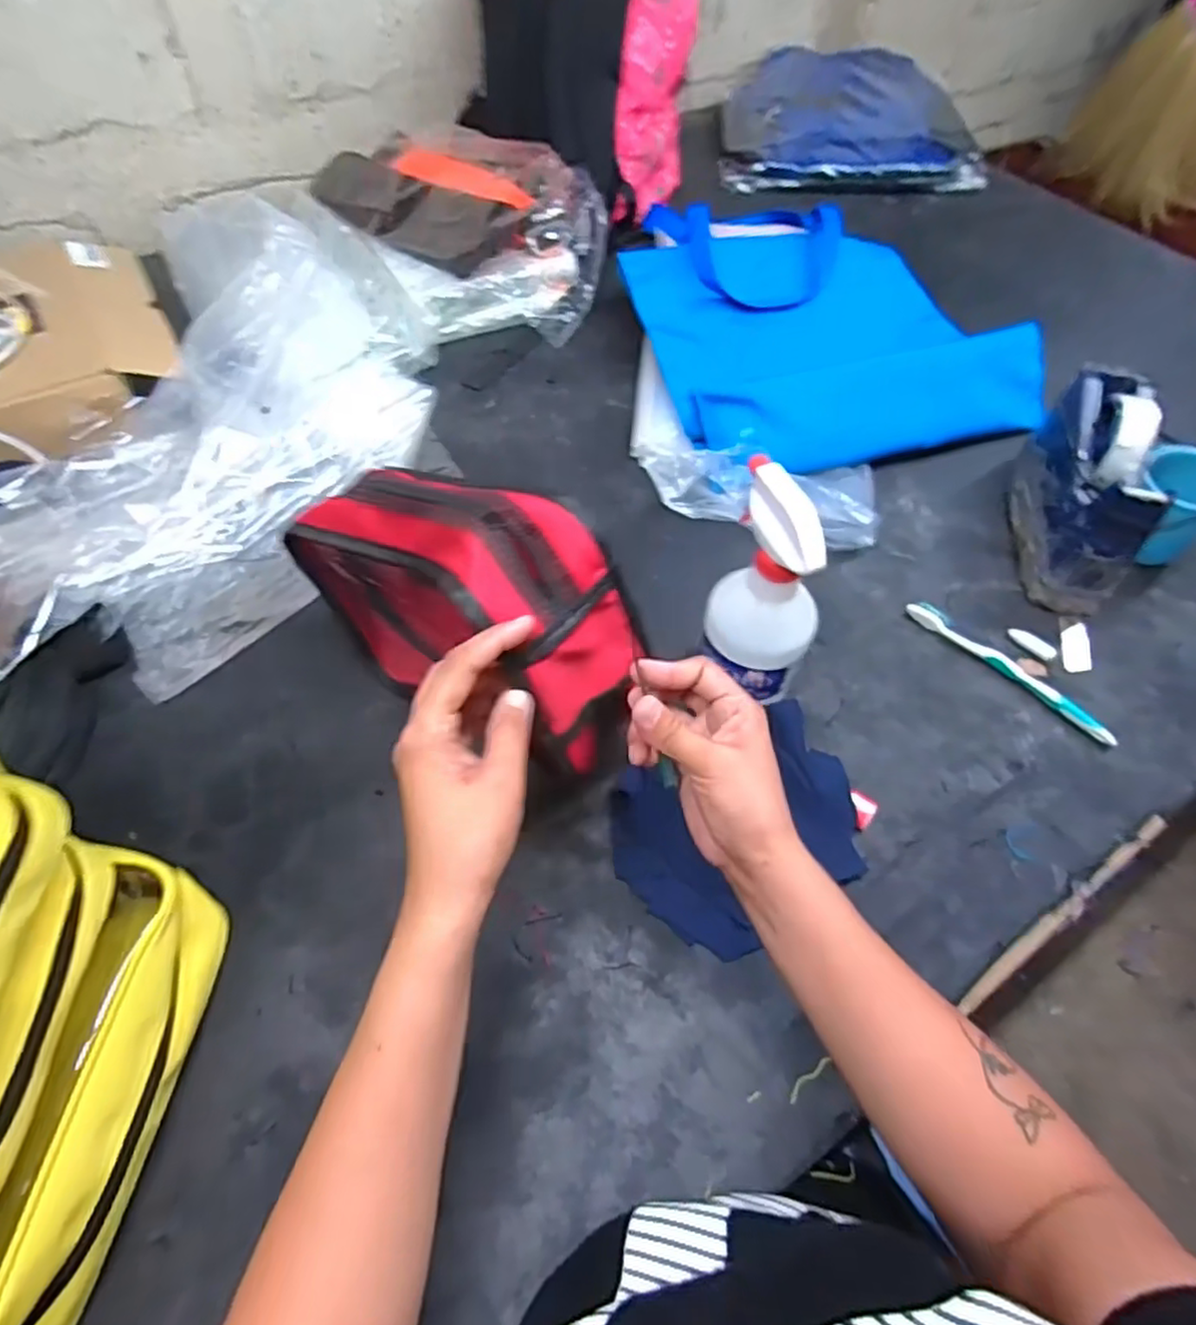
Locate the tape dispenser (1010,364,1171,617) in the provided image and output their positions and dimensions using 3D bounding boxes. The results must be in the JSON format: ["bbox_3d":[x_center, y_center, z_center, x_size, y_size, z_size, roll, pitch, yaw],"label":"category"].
[{"bbox_3d":[0.433,-0.159,0.606,0.067,0.116,0.205,15,60,7],"label":"tape dispenser"}]

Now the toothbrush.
[{"bbox_3d":[0.338,0.004,0.563,0.021,0.017,0.180,-39,68,-22],"label":"toothbrush"}]

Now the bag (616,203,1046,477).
[{"bbox_3d":[0.232,-0.403,0.781,0.373,0.058,0.448,-14,61,-10],"label":"bag"}]

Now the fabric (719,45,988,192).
[{"bbox_3d":[0.393,-0.875,1.092,0.377,0.056,0.391,6,59,1],"label":"fabric"}]

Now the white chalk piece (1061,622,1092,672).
[{"bbox_3d":[0.409,-0.015,0.583,0.021,0.009,0.052,12,60,5],"label":"white chalk piece"}]

